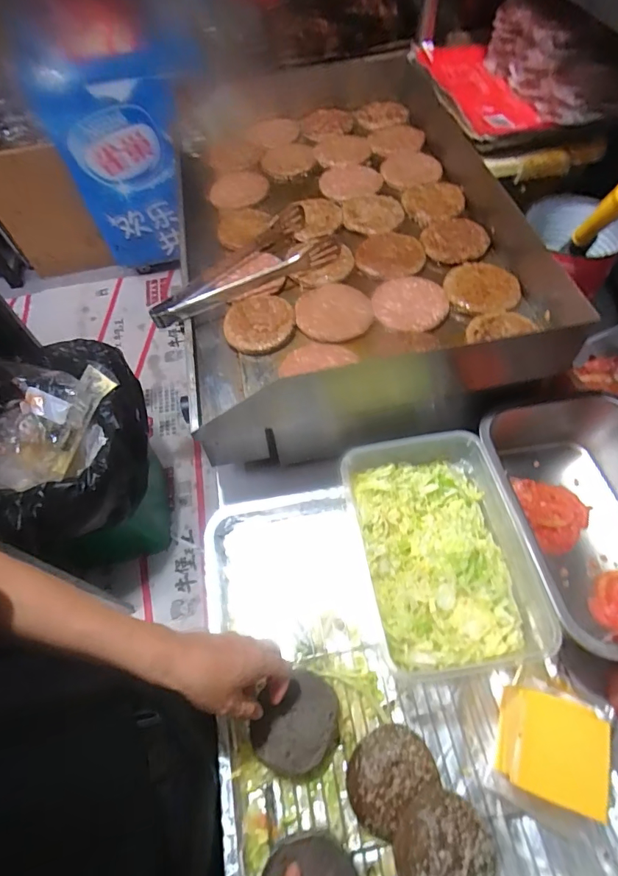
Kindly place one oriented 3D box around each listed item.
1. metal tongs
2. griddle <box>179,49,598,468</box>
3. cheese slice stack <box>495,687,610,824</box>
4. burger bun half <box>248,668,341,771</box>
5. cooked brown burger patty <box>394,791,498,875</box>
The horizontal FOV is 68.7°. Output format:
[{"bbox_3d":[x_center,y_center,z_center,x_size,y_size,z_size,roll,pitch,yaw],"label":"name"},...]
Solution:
[{"bbox_3d":[-0.104,-0.252,0.661,0.278,0.033,0.110,-25,61,-11],"label":"metal tongs"},{"bbox_3d":[0.058,-0.337,0.755,0.511,0.200,0.717,-9,60,-1],"label":"griddle"},{"bbox_3d":[0.242,0.309,0.453,0.087,0.047,0.087,14,62,12],"label":"cheese slice stack"},{"bbox_3d":[-0.013,0.302,0.485,0.087,0.016,0.091,-2,60,3],"label":"burger bun half"},{"bbox_3d":[0.125,0.379,0.410,0.086,0.021,0.088,28,65,18],"label":"cooked brown burger patty"}]

